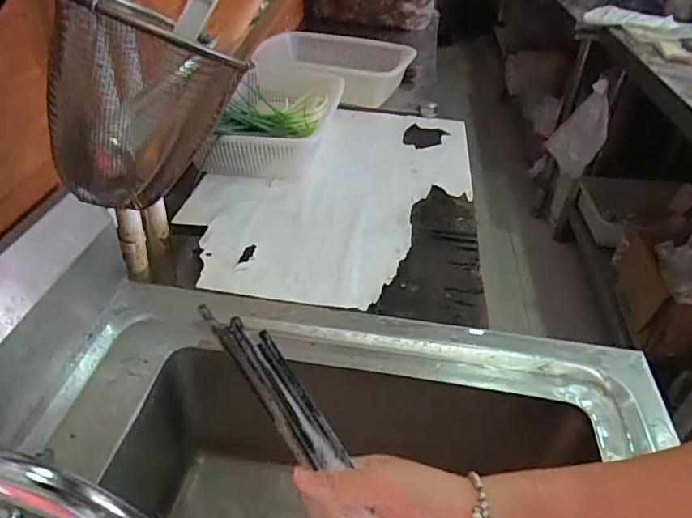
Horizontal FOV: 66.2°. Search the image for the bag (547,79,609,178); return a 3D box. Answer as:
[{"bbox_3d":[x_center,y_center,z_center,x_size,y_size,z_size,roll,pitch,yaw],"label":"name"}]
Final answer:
[{"bbox_3d":[0.777,-0.421,1.764,0.167,0.279,0.105,18,39,17],"label":"bag"}]

